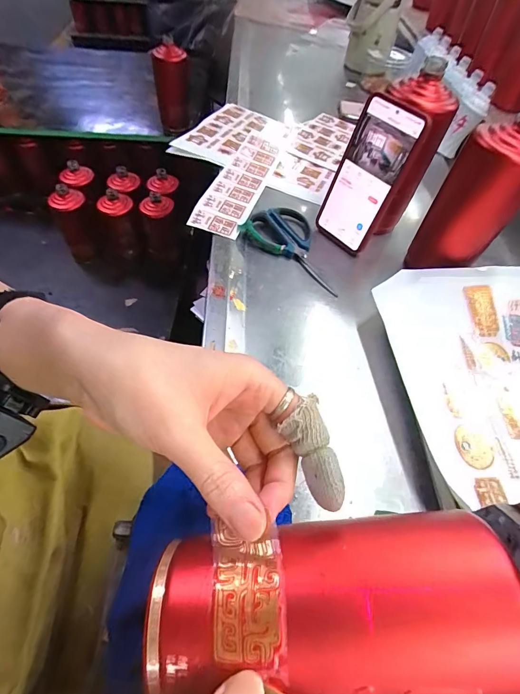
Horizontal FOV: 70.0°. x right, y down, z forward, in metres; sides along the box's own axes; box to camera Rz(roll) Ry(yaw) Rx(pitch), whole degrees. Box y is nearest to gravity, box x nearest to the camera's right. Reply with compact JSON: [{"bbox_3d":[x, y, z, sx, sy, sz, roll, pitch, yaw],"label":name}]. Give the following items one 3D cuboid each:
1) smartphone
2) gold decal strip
[{"bbox_3d":[0.127,-0.203,0.457,0.015,0.168,0.088,-21,57,-41],"label":"smartphone"},{"bbox_3d":[-0.005,0.112,0.168,0.032,0.009,0.061,-11,51,6],"label":"gold decal strip"}]

